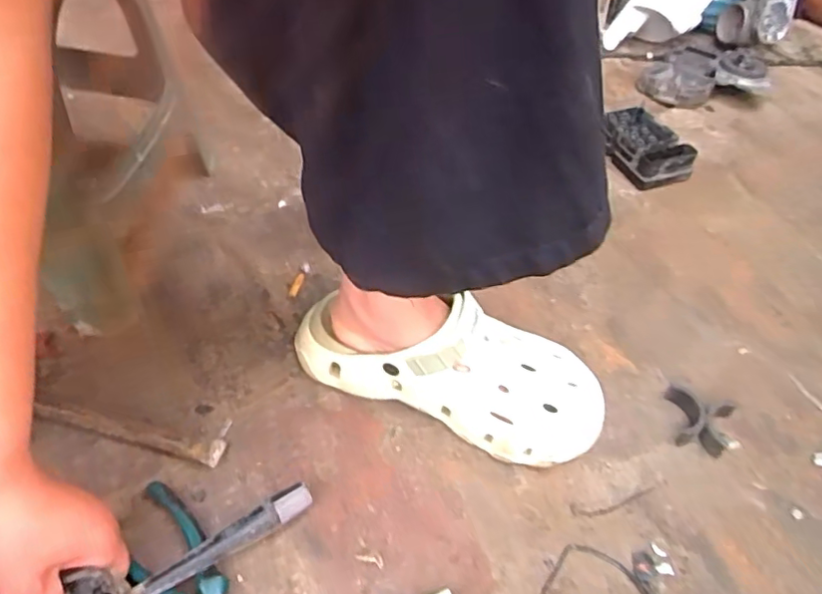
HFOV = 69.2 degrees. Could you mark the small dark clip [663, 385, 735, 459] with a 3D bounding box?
[{"bbox_3d":[0.247,0.106,0.520,0.054,0.019,0.051,25,48,17],"label":"small dark clip"}]

